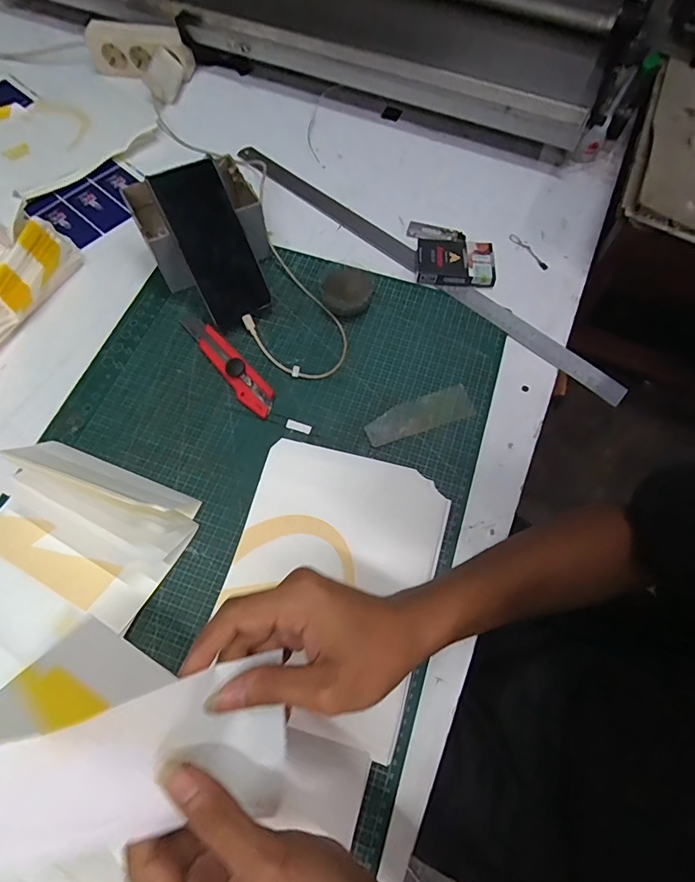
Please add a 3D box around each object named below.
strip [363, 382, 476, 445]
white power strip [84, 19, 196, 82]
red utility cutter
[{"bbox_3d":[0.078,-0.030,0.492,0.120,0.004,0.040,-18,67,-8],"label":"strip"},{"bbox_3d":[-0.348,-0.645,0.743,0.182,0.064,0.051,15,67,7],"label":"white power strip"},{"bbox_3d":[-0.136,-0.092,0.510,0.034,0.014,0.166,-37,71,-15],"label":"red utility cutter"}]

